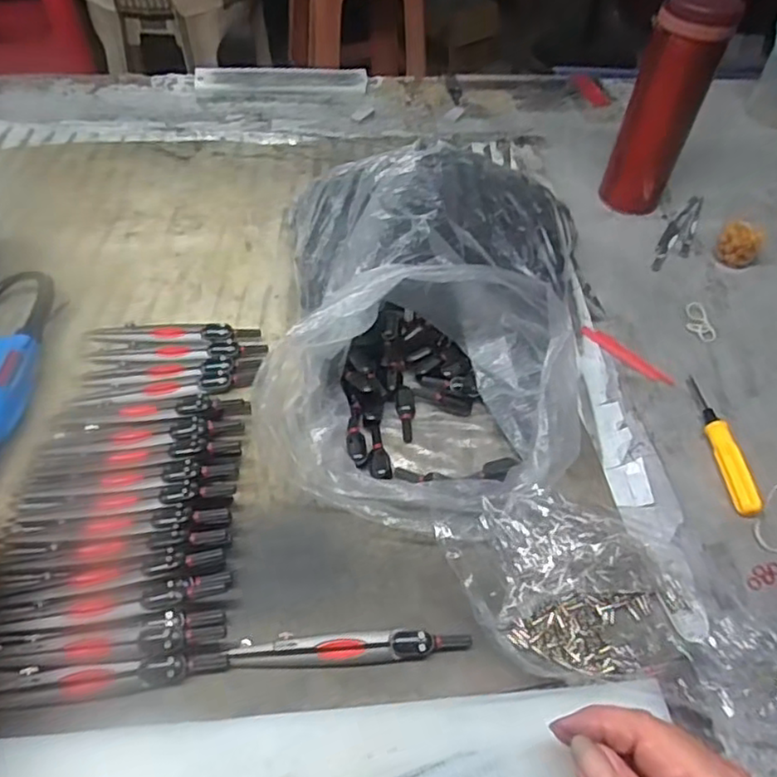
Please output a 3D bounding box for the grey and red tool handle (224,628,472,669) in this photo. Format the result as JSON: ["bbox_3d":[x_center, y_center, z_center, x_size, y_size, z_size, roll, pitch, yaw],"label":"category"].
[{"bbox_3d":[-0.019,0.137,0.352,0.125,0.014,0.015,1,50,-3],"label":"grey and red tool handle"}]

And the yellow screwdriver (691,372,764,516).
[{"bbox_3d":[0.232,0.035,0.465,0.014,0.017,0.119,1,50,-3],"label":"yellow screwdriver"}]

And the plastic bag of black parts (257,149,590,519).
[{"bbox_3d":[0.042,-0.056,0.460,0.226,0.096,0.297,5,49,-1],"label":"plastic bag of black parts"}]

